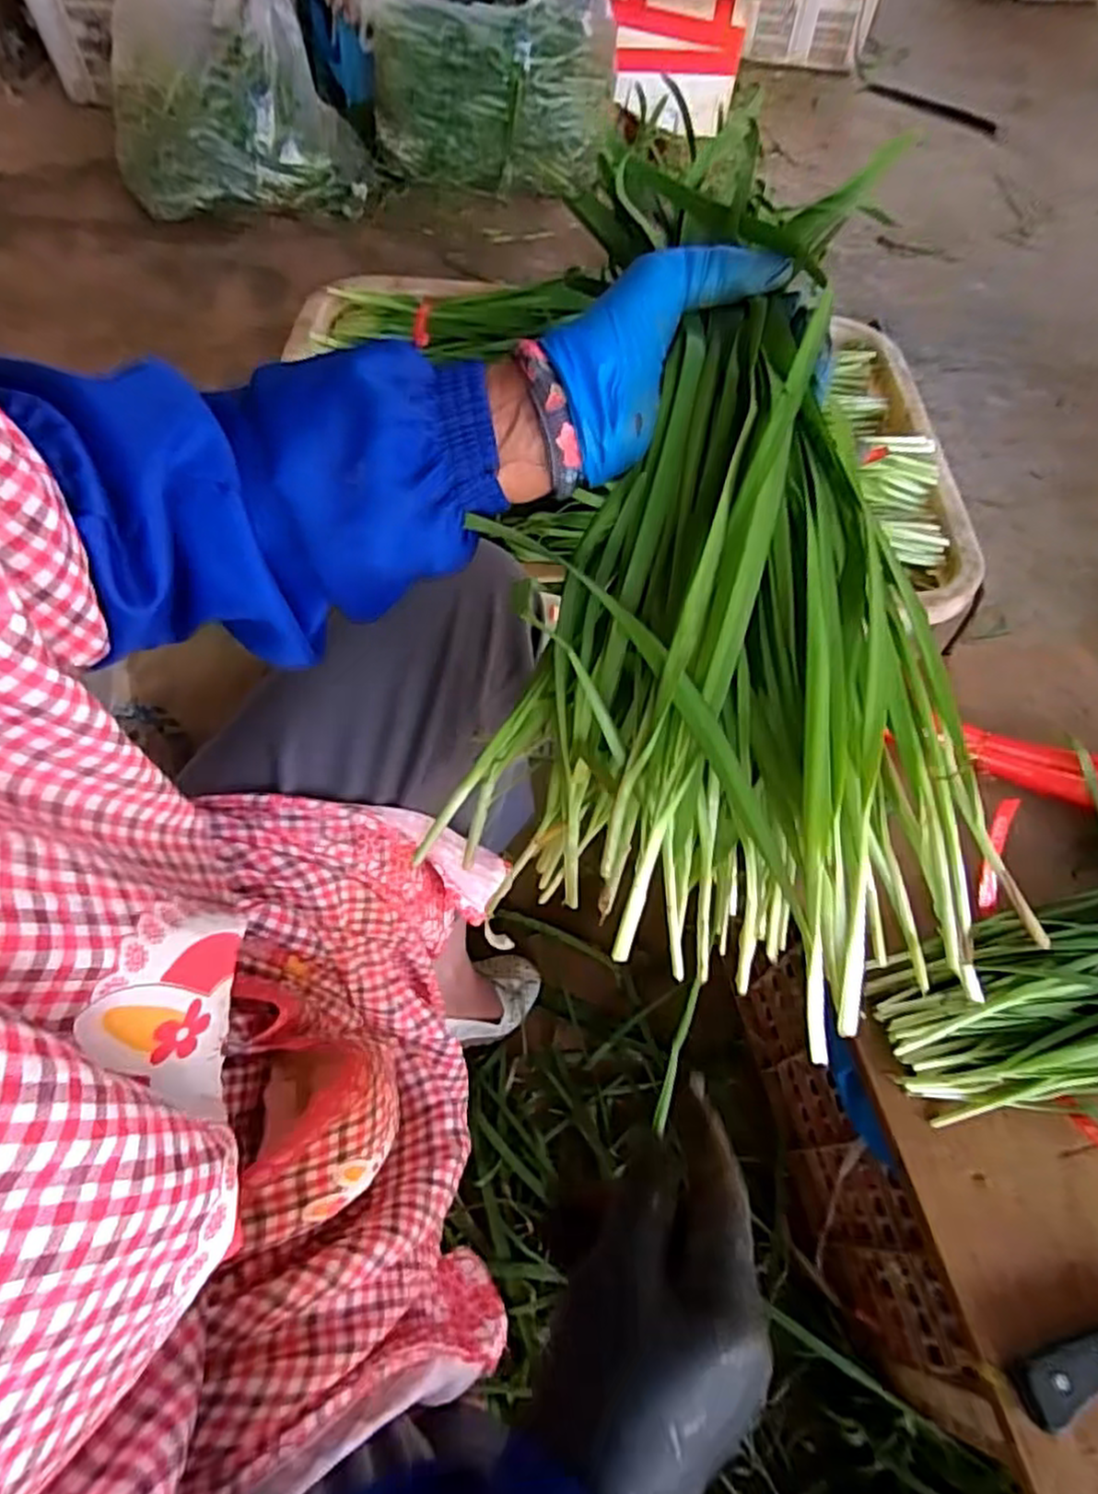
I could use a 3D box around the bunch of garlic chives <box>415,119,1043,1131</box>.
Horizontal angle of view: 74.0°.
[{"bbox_3d":[0.062,-0.086,0.326,0.231,0.111,0.386,-1,88,12],"label":"bunch of garlic chives"}]

